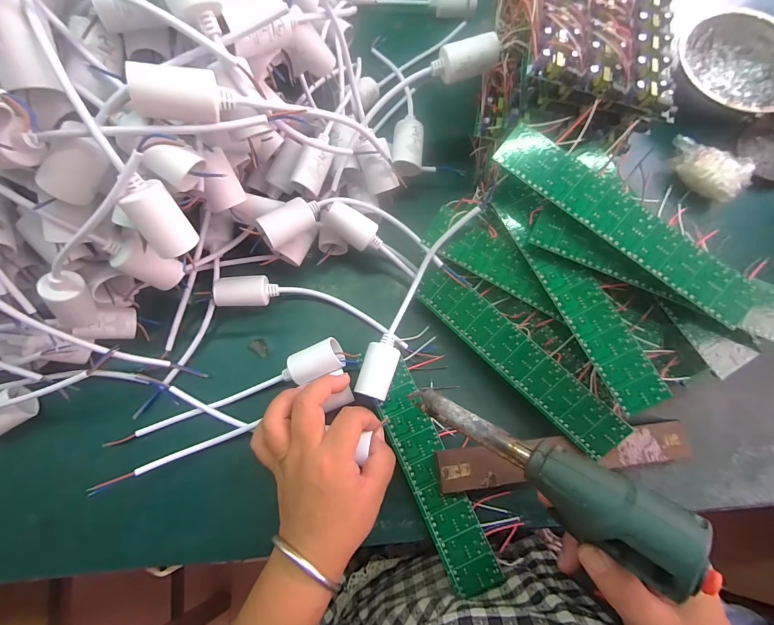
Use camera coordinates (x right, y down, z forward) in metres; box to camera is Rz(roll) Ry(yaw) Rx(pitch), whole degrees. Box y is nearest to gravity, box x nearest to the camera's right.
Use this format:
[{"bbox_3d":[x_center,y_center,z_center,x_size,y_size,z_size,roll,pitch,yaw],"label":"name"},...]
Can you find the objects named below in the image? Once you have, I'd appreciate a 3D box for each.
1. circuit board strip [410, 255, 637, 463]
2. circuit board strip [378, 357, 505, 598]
[{"bbox_3d":[0.107,0.035,0.309,0.198,0.004,0.039,43,104,13],"label":"circuit board strip"},{"bbox_3d":[0.037,0.133,0.303,0.038,0.004,0.176,-23,78,-3],"label":"circuit board strip"}]

